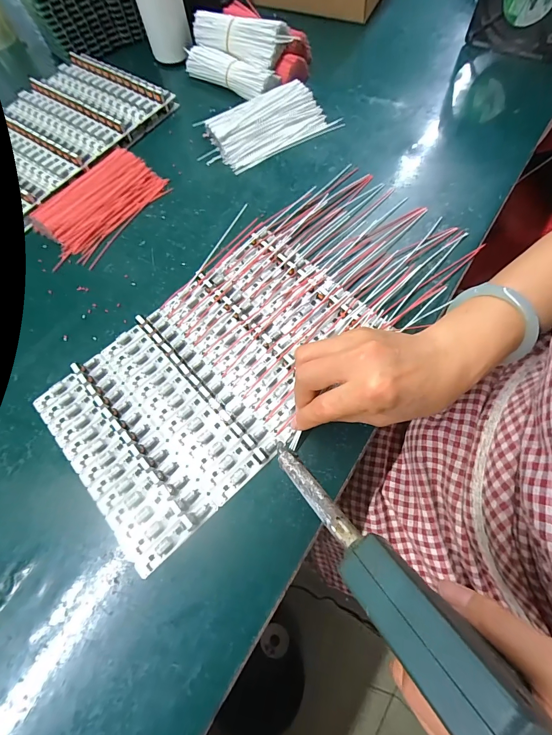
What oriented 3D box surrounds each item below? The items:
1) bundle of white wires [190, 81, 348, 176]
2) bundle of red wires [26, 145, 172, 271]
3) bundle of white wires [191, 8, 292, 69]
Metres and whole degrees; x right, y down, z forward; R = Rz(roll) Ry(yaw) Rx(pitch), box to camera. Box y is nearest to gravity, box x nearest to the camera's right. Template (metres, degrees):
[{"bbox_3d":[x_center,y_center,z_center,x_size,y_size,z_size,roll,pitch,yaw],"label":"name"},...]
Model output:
[{"bbox_3d":[-0.015,-0.322,0.434,0.174,0.024,0.097,-27,70,-7],"label":"bundle of white wires"},{"bbox_3d":[-0.211,-0.198,0.398,0.095,0.019,0.153,32,74,14],"label":"bundle of red wires"},{"bbox_3d":[-0.051,-0.455,0.458,0.157,0.038,0.046,32,73,15],"label":"bundle of white wires"}]

